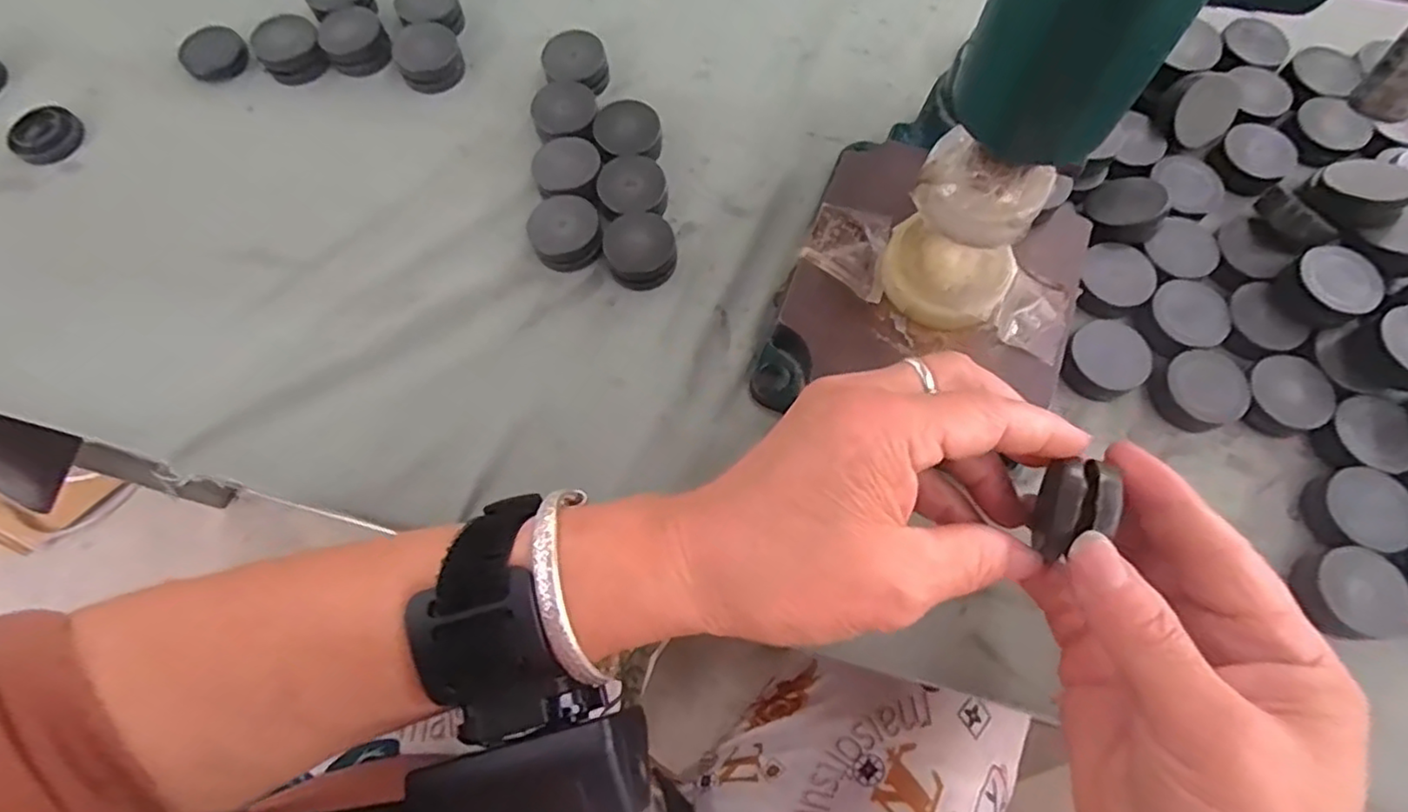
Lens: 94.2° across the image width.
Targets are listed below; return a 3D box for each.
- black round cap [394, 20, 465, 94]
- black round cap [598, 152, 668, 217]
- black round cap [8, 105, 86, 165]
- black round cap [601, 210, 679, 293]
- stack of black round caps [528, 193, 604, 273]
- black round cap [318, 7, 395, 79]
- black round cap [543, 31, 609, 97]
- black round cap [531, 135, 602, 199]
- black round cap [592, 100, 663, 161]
[{"bbox_3d":[-0.146,-0.185,0.346,0.032,0.015,0.037,-23,71,-8],"label":"black round cap"},{"bbox_3d":[-0.034,-0.105,0.318,0.031,0.014,0.033,0,70,0],"label":"black round cap"},{"bbox_3d":[-0.336,-0.139,0.335,0.028,0.010,0.030,0,70,0],"label":"black round cap"},{"bbox_3d":[-0.029,-0.072,0.306,0.032,0.015,0.034,0,70,0],"label":"black round cap"},{"bbox_3d":[-0.066,-0.083,0.309,0.032,0.016,0.035,-21,71,-7],"label":"stack of black round caps"},{"bbox_3d":[-0.186,-0.194,0.349,0.032,0.013,0.035,0,70,0],"label":"black round cap"},{"bbox_3d":[-0.067,-0.179,0.344,0.033,0.014,0.031,0,70,0],"label":"black round cap"},{"bbox_3d":[-0.066,-0.114,0.322,0.032,0.014,0.035,0,70,0],"label":"black round cap"},{"bbox_3d":[-0.038,-0.136,0.329,0.033,0.014,0.029,-4,70,-1],"label":"black round cap"}]

